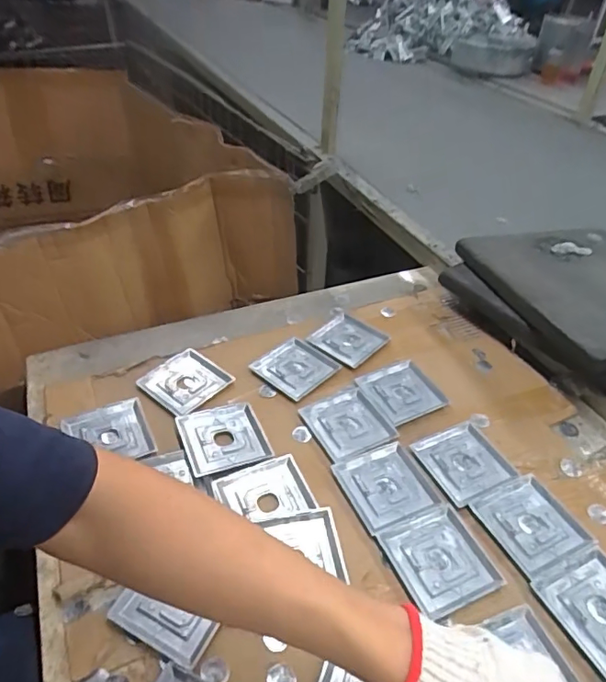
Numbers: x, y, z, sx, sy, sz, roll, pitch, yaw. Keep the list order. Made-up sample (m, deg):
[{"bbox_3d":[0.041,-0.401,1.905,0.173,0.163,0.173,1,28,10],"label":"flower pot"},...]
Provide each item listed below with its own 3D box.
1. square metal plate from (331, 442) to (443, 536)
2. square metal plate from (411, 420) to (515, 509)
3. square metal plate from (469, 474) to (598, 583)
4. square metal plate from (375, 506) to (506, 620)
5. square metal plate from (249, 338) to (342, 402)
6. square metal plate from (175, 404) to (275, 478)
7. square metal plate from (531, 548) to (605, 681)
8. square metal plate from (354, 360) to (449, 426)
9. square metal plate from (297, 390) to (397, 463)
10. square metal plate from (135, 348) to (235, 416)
[{"bbox_3d":[0.089,0.155,0.556,0.085,0.005,0.089,-15,43,-21],"label":"square metal plate"},{"bbox_3d":[0.183,0.136,0.586,0.089,0.006,0.086,-18,44,-24],"label":"square metal plate"},{"bbox_3d":[0.234,0.187,0.527,0.087,0.004,0.090,-17,43,-22],"label":"square metal plate"},{"bbox_3d":[0.133,0.208,0.496,0.086,0.004,0.090,-15,43,-20],"label":"square metal plate"},{"bbox_3d":[-0.009,0.034,0.694,0.086,0.006,0.084,30,46,29],"label":"square metal plate"},{"bbox_3d":[-0.091,0.112,0.594,0.089,0.007,0.091,-13,42,-19],"label":"square metal plate"},{"bbox_3d":[0.271,0.241,0.465,0.092,0.004,0.088,-16,43,-21],"label":"square metal plate"},{"bbox_3d":[0.127,0.063,0.666,0.085,0.004,0.087,-17,43,-22],"label":"square metal plate"},{"bbox_3d":[0.054,0.099,0.621,0.087,0.004,0.089,-18,44,-23],"label":"square metal plate"},{"bbox_3d":[-0.151,0.051,0.666,0.092,0.010,0.088,30,47,29],"label":"square metal plate"}]

